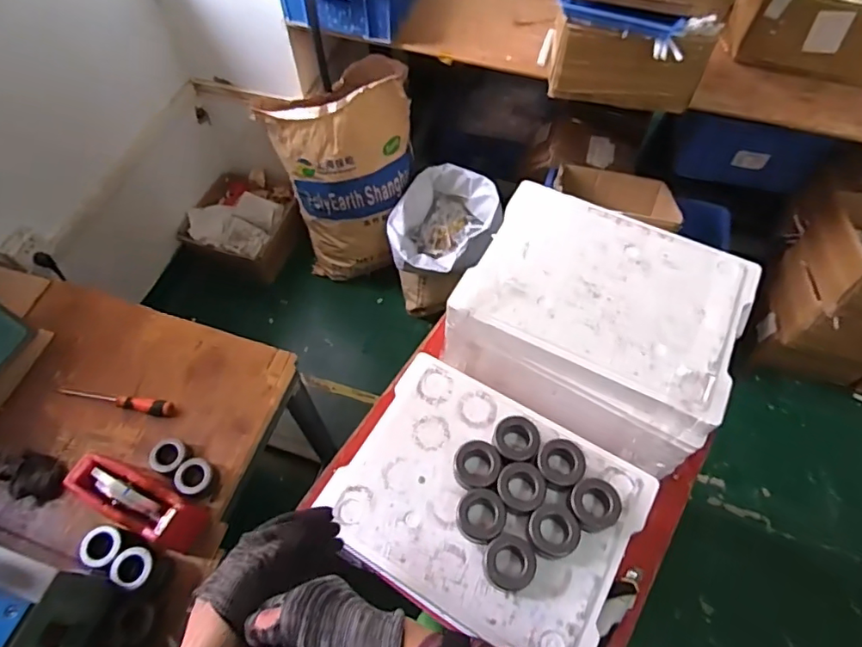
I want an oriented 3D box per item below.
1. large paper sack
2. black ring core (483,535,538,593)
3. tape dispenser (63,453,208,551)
[{"bbox_3d":[-0.265,-0.436,1.641,0.399,0.596,0.287,-2,60,-1],"label":"large paper sack"},{"bbox_3d":[0.096,0.291,0.634,0.062,0.035,0.057,0,60,0],"label":"black ring core"},{"bbox_3d":[-0.456,0.280,0.820,0.201,0.105,0.077,23,62,12],"label":"tape dispenser"}]

